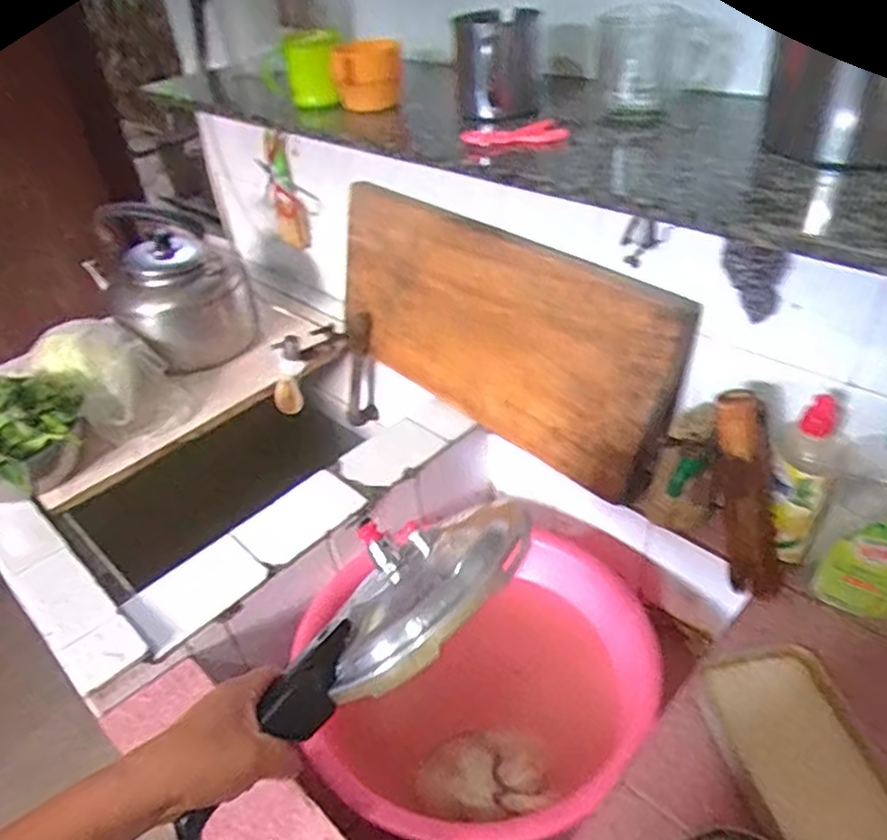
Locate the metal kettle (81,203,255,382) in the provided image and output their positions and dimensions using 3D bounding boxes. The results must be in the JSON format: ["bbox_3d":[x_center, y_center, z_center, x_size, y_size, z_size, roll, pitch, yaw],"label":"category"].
[{"bbox_3d":[-0.466,-0.236,1.143,0.228,0.257,0.195,29,50,36],"label":"metal kettle"}]

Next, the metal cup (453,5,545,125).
[{"bbox_3d":[0.057,-0.360,0.689,0.090,0.093,0.092,-1,38,6],"label":"metal cup"}]

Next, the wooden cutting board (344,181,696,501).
[{"bbox_3d":[0.054,-0.130,0.948,0.569,0.271,0.046,30,34,35],"label":"wooden cutting board"}]

